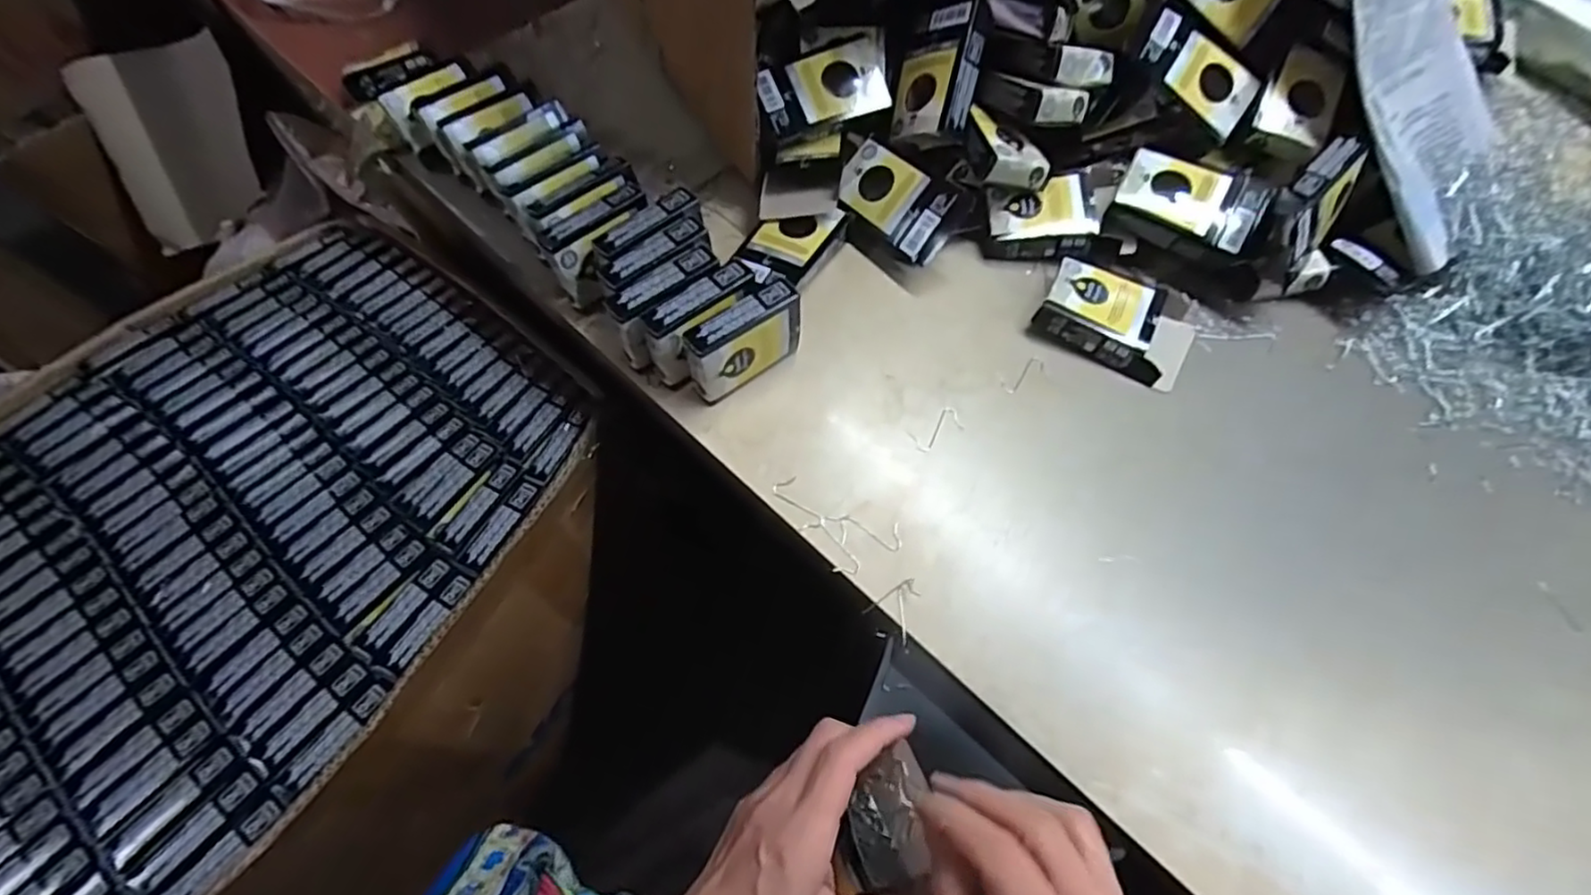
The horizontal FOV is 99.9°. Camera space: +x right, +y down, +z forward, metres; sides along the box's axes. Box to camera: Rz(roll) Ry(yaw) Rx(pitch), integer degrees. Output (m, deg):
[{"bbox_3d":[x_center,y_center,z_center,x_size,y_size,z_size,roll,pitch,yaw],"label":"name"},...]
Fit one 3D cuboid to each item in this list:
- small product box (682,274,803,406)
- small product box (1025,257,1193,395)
[{"bbox_3d":[-0.030,-0.061,0.409,0.075,0.061,0.023,-31,68,-15],"label":"small product box"},{"bbox_3d":[0.214,-0.084,0.443,0.095,0.029,0.059,28,67,13],"label":"small product box"}]

